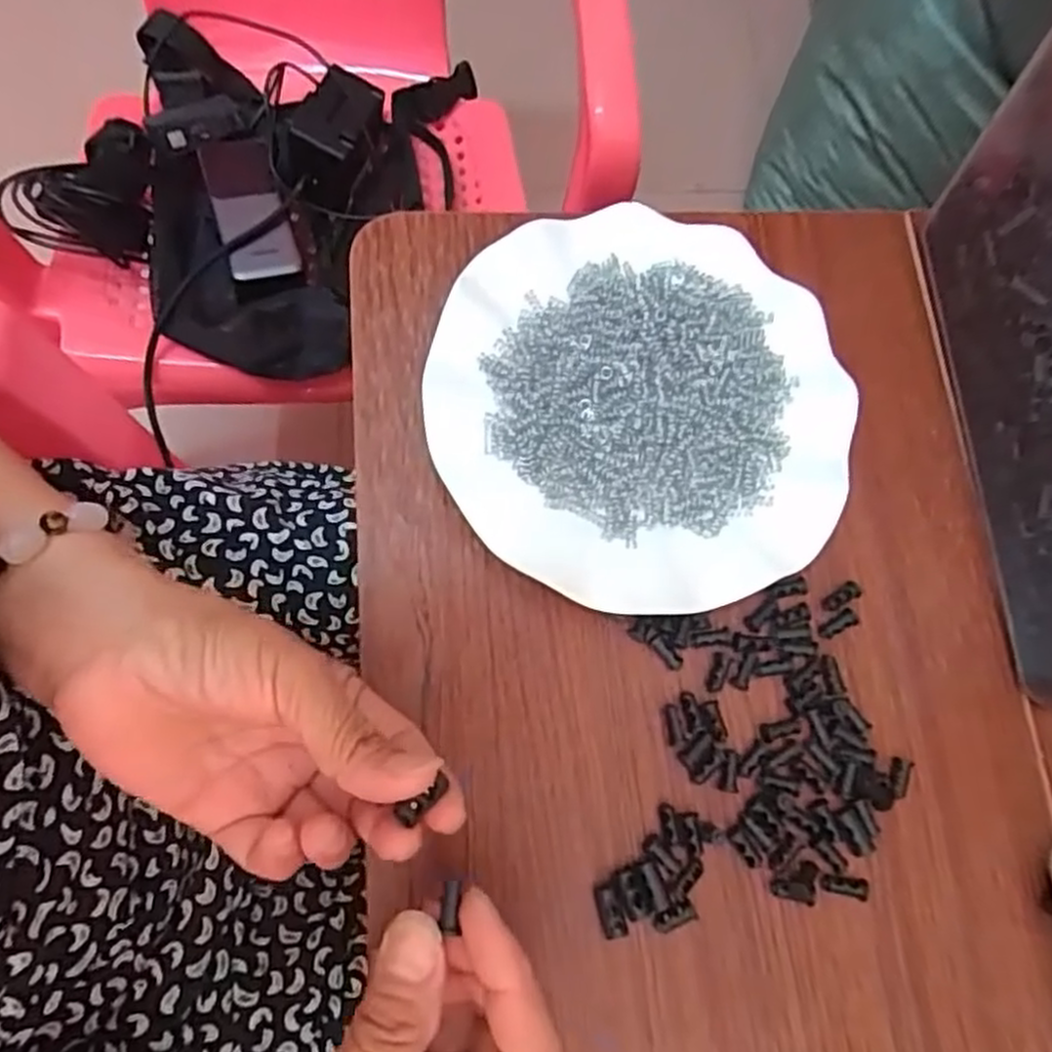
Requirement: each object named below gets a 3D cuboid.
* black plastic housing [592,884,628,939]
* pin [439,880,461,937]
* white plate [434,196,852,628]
[{"bbox_3d":[0.033,0.150,0.290,0.009,0.004,0.019,-17,77,-9],"label":"black plastic housing"},{"bbox_3d":[-0.022,0.112,0.219,0.005,0.004,0.016,1,77,-1],"label":"pin"},{"bbox_3d":[0.052,-0.055,0.334,0.181,0.020,0.180,1,75,-4],"label":"white plate"}]

